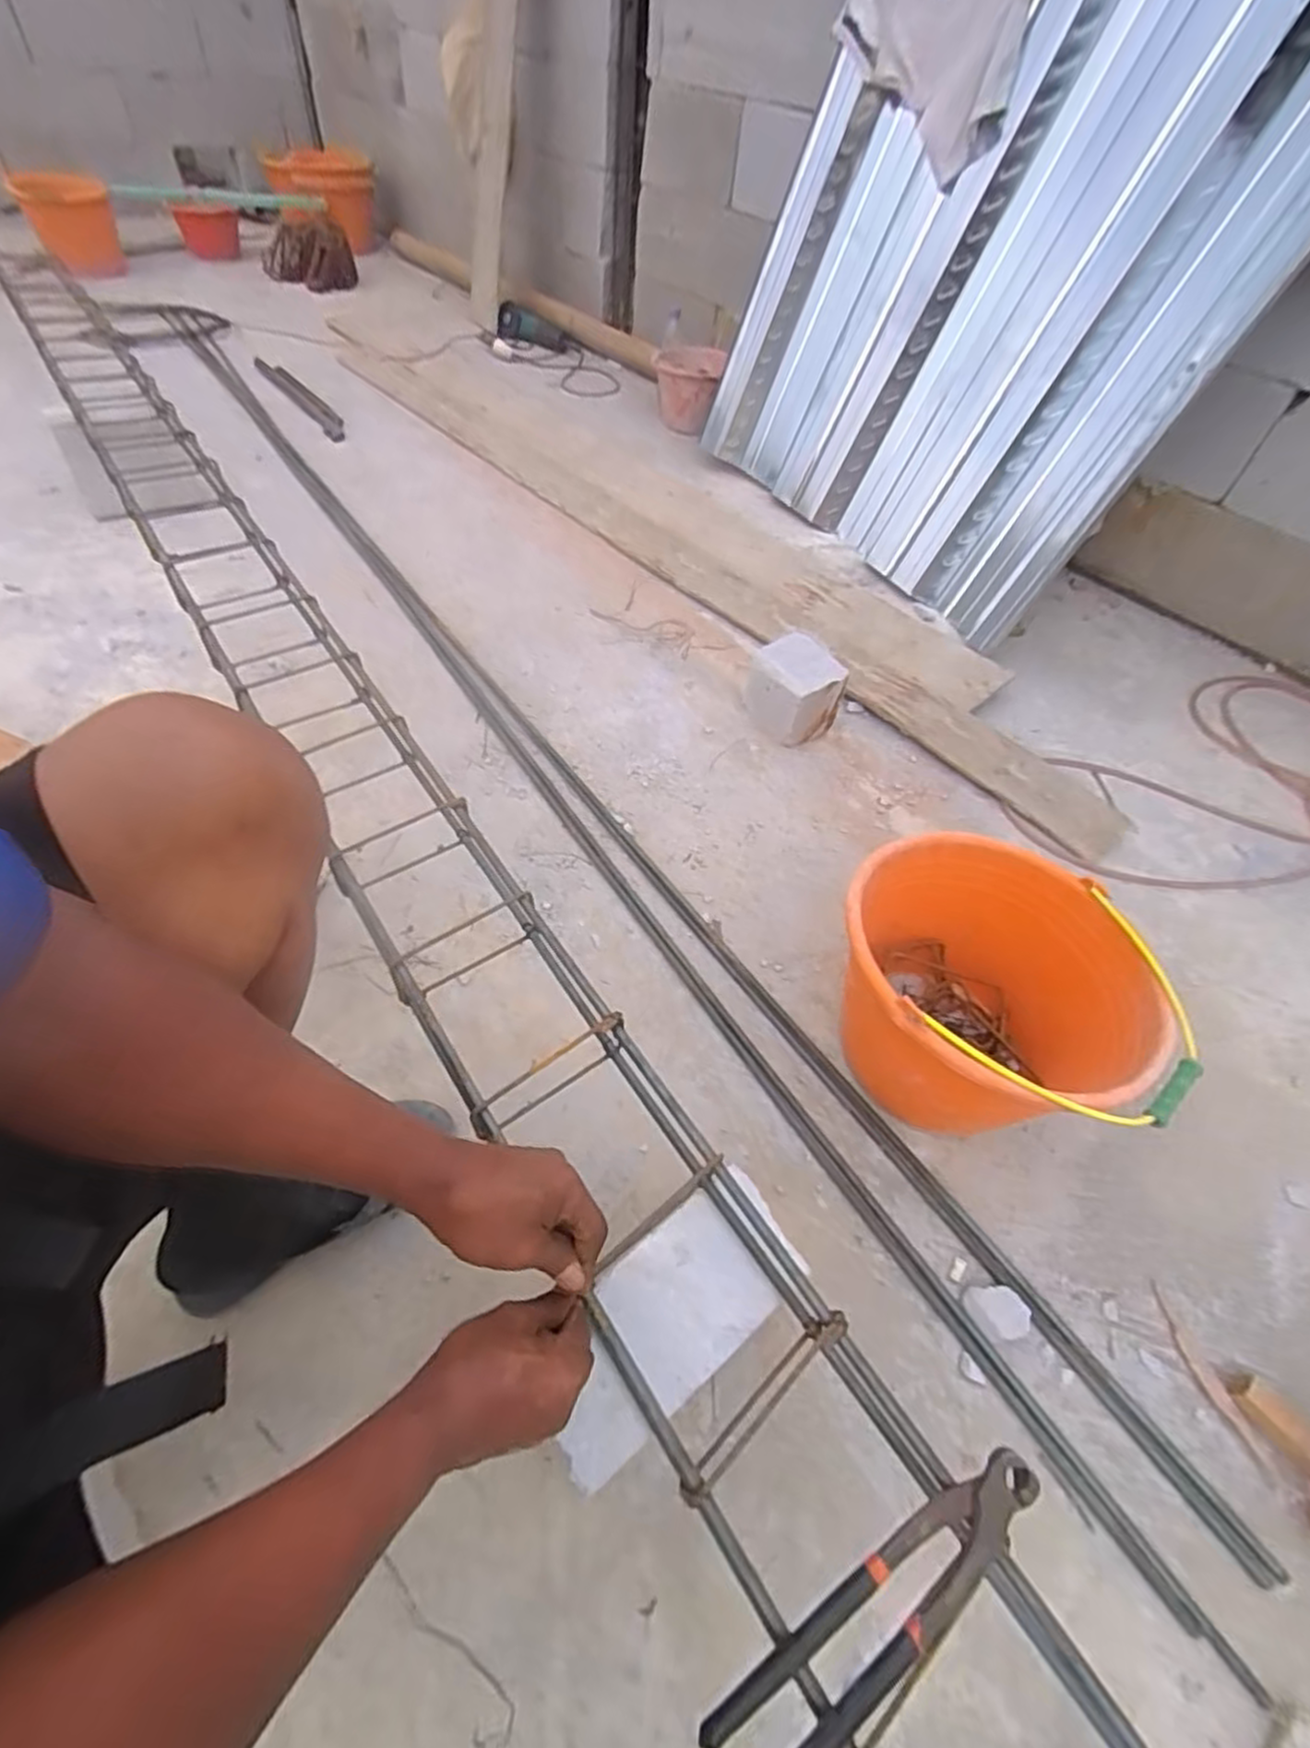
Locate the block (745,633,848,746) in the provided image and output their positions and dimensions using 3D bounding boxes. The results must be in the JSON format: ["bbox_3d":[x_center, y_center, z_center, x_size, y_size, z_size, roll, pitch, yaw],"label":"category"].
[{"bbox_3d":[0.242,-0.321,1.244,0.106,0.134,0.144,-19,55,-20],"label":"block"}]

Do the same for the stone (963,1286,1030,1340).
[{"bbox_3d":[0.333,0.425,0.690,0.063,0.012,0.044,0,51,-5],"label":"stone"}]

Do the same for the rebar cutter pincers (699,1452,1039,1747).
[{"bbox_3d":[0.134,0.417,0.401,0.226,0.019,0.049,-22,56,-23],"label":"rebar cutter pincers"}]

